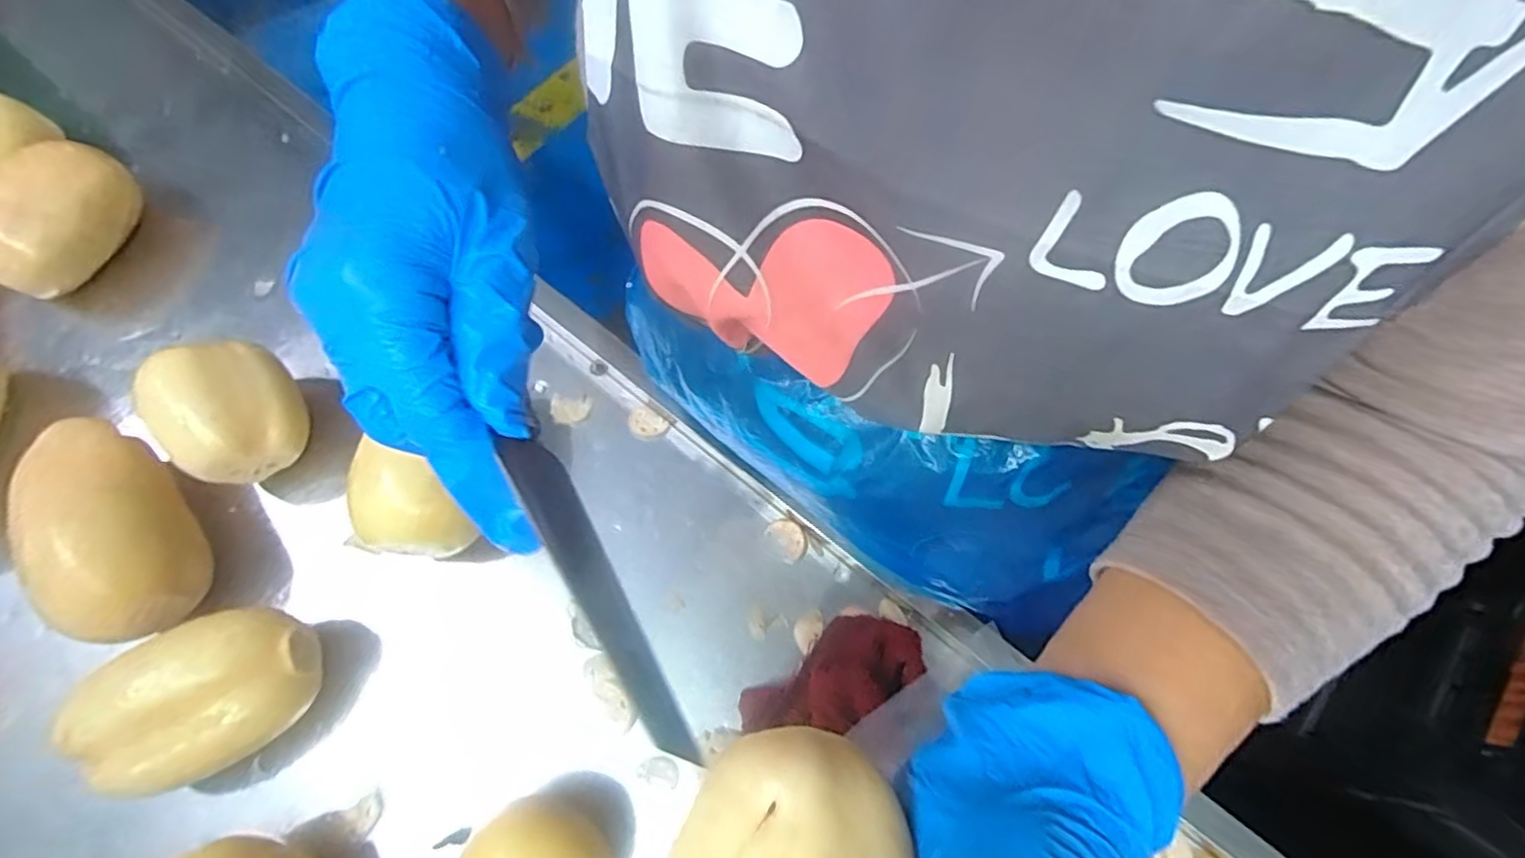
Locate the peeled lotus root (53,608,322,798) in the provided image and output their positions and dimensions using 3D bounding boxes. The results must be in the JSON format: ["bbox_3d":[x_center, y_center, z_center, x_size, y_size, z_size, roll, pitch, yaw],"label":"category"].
[{"bbox_3d":[-0.288,0.140,0.343,0.099,0.062,0.075,-16,70,-7],"label":"peeled lotus root"}]

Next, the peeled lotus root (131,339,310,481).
[{"bbox_3d":[-0.306,-0.007,0.393,0.065,0.081,0.078,22,70,7],"label":"peeled lotus root"}]

